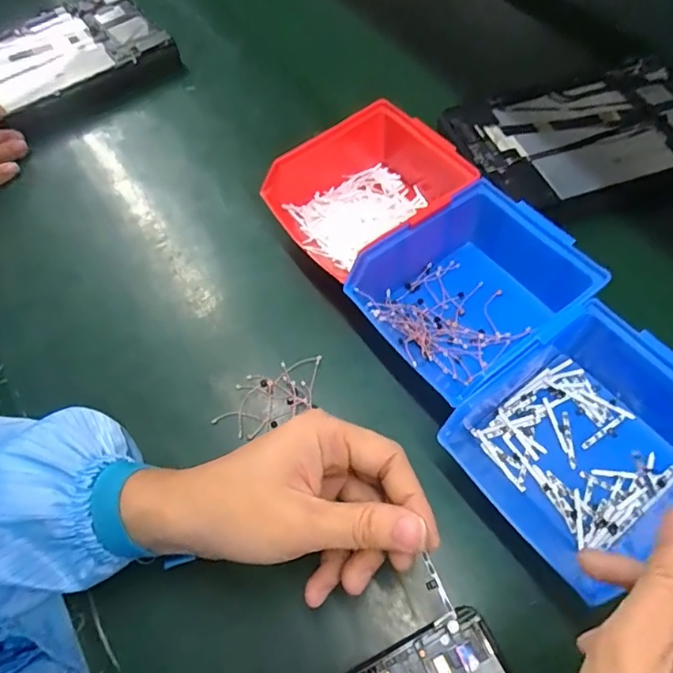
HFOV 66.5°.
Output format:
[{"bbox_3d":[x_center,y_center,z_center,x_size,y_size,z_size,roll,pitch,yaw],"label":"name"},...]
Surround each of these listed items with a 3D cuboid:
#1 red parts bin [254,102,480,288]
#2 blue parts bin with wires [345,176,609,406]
[{"bbox_3d":[0.036,-0.117,0.424,0.161,0.066,0.118,-34,65,-17],"label":"red parts bin"},{"bbox_3d":[0.098,-0.031,0.369,0.140,0.068,0.122,-32,64,-16],"label":"blue parts bin with wires"}]

